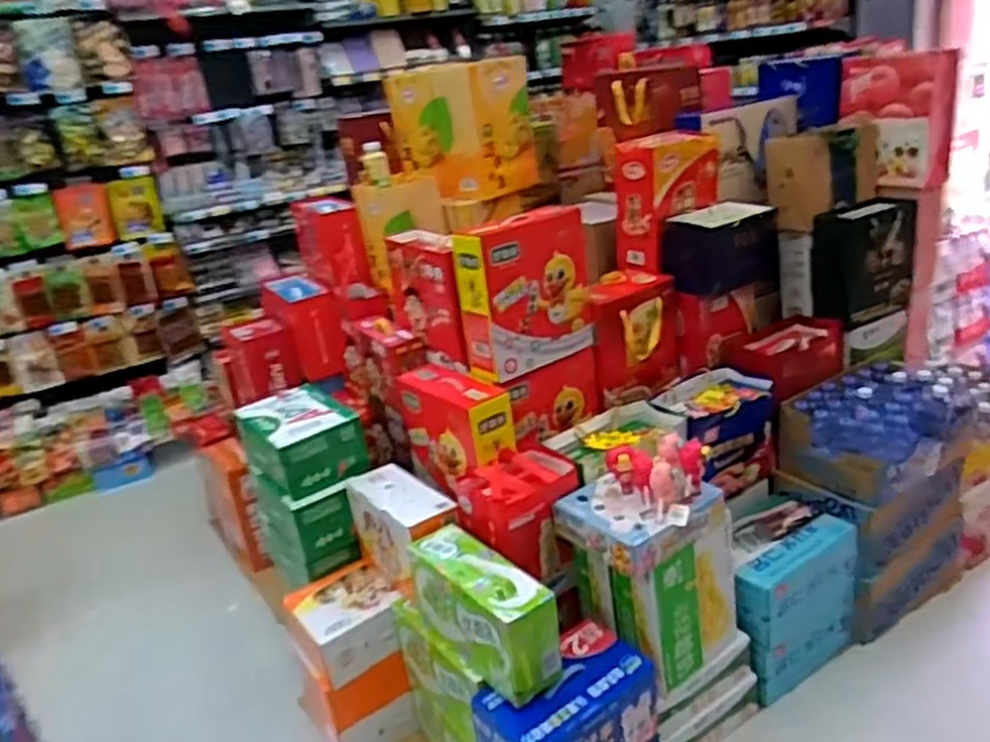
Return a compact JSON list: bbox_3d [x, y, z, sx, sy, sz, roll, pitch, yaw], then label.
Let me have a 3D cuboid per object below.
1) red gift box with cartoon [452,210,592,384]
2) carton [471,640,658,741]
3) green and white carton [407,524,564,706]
[{"bbox_3d":[0.076,-0.183,1.798,0.305,0.338,0.115,-19,24,-29],"label":"red gift box with cartoon"},{"bbox_3d":[0.146,0.678,1.538,0.329,0.197,0.190,-21,25,-31],"label":"carton"},{"bbox_3d":[-0.039,0.469,1.568,0.135,0.221,0.366,-23,26,-35],"label":"green and white carton"}]

